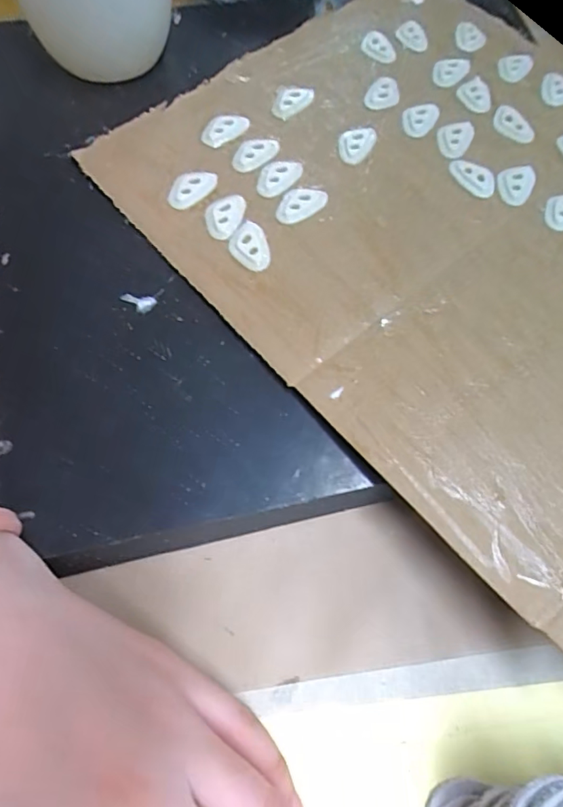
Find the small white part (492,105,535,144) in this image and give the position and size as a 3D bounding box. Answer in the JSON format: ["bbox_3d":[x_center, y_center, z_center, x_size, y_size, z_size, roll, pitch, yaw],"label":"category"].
[{"bbox_3d":[0.117,-0.140,0.262,0.023,0.004,0.014,38,74,13],"label":"small white part"}]

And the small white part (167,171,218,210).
[{"bbox_3d":[-0.041,-0.100,0.243,0.017,0.004,0.025,31,72,11],"label":"small white part"}]

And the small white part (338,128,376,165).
[{"bbox_3d":[0.036,-0.127,0.255,0.016,0.004,0.025,21,71,8],"label":"small white part"}]

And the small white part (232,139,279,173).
[{"bbox_3d":[-0.013,-0.121,0.250,0.015,0.004,0.024,40,75,14],"label":"small white part"}]

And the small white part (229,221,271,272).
[{"bbox_3d":[-0.014,-0.069,0.230,0.016,0.004,0.025,-22,71,-8],"label":"small white part"}]

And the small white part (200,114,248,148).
[{"bbox_3d":[-0.028,-0.135,0.256,0.024,0.006,0.013,-43,75,-14],"label":"small white part"}]

